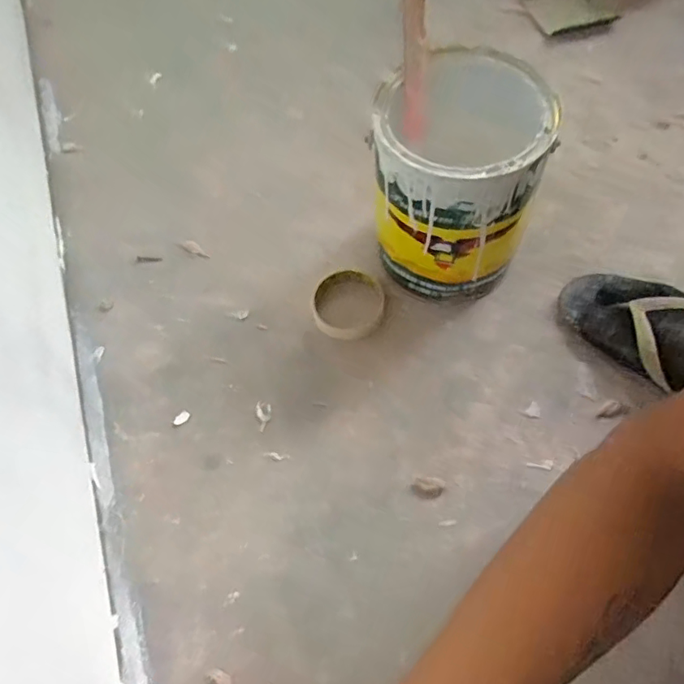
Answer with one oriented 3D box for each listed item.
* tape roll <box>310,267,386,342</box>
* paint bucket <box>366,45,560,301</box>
[{"bbox_3d":[0.007,-0.045,0.627,0.082,0.015,0.083,-2,63,3],"label":"tape roll"},{"bbox_3d":[0.116,-0.164,0.576,0.160,0.203,0.175,21,66,14],"label":"paint bucket"}]

